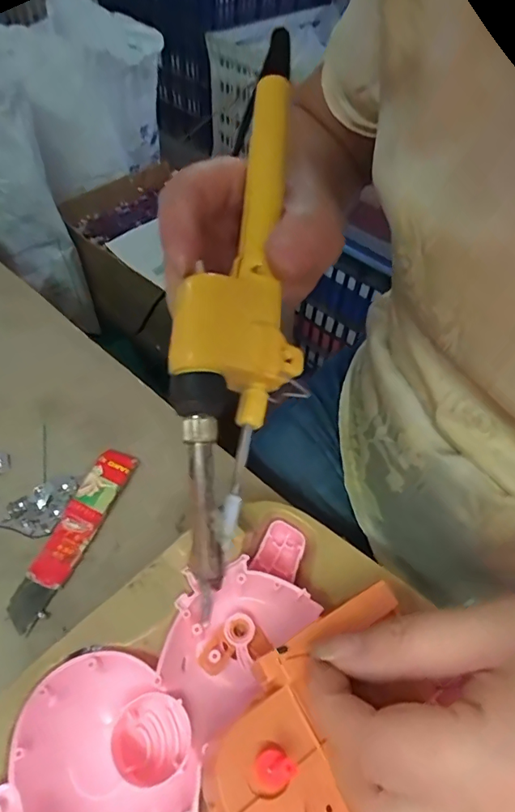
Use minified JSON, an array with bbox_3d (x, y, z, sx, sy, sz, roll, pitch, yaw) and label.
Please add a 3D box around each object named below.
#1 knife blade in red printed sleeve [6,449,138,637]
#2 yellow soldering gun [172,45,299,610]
[{"bbox_3d":[-0.103,0.069,0.273,0.022,0.011,0.104,19,53,10],"label":"knife blade in red printed sleeve"},{"bbox_3d":[-0.003,-0.047,0.182,0.040,0.035,0.213,7,74,1],"label":"yellow soldering gun"}]

